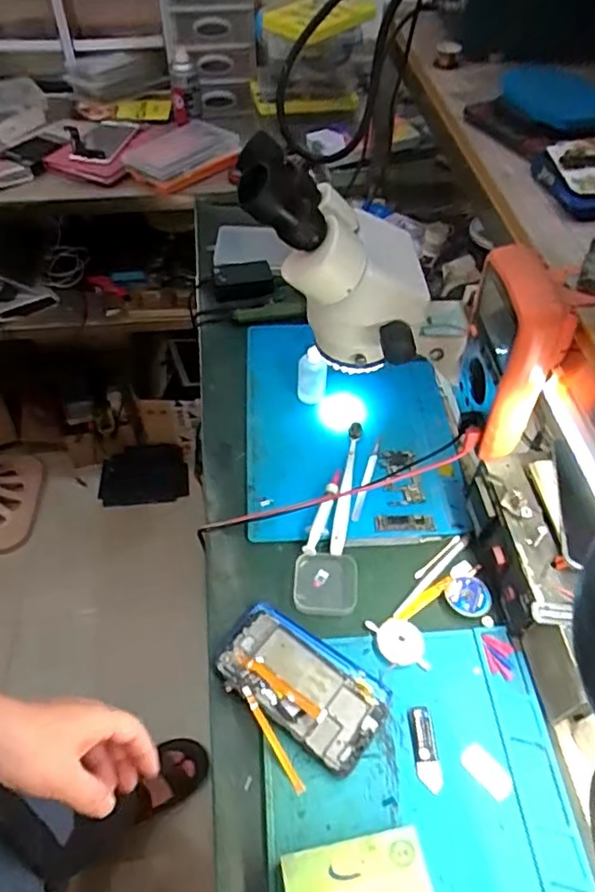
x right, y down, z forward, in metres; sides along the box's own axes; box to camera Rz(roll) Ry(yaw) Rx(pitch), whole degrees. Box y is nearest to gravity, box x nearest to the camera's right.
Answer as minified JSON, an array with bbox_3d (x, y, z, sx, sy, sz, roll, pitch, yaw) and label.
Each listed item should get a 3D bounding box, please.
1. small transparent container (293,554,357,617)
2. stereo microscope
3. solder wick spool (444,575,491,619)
[{"bbox_3d":[0.028,0.142,0.622,0.064,0.012,0.063,2,52,2],"label":"small transparent container"},{"bbox_3d":[0.047,-0.159,0.599,0.128,0.289,0.115,-31,46,28],"label":"stereo microscope"},{"bbox_3d":[0.171,0.152,0.607,0.039,0.008,0.042,0,52,0],"label":"solder wick spool"}]

